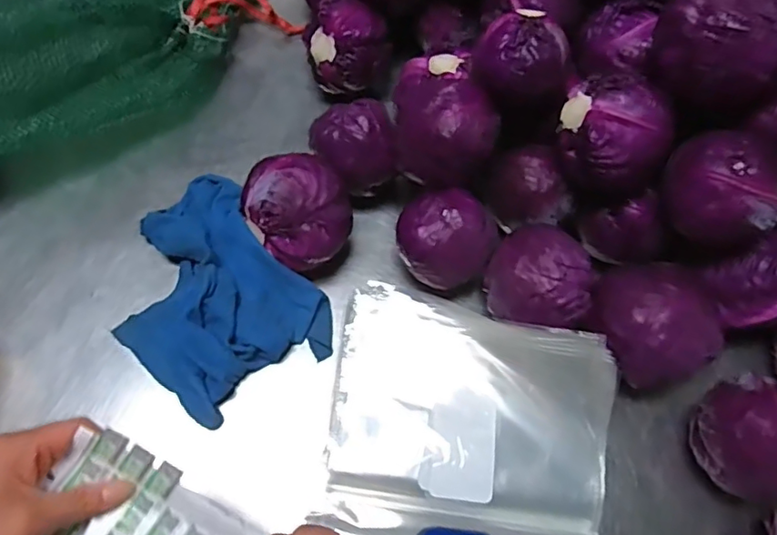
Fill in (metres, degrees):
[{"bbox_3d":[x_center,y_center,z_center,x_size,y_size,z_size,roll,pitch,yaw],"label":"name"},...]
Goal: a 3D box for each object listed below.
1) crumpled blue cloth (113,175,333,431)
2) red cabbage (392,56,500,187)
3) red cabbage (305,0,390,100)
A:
[{"bbox_3d":[-0.193,0.024,0.601,0.188,0.089,0.247,-38,72,-18],"label":"crumpled blue cloth"},{"bbox_3d":[0.056,-0.144,0.587,0.103,0.088,0.094,1,65,-2],"label":"red cabbage"},{"bbox_3d":[-0.053,-0.268,0.735,0.104,0.117,0.100,-2,65,-4],"label":"red cabbage"}]

